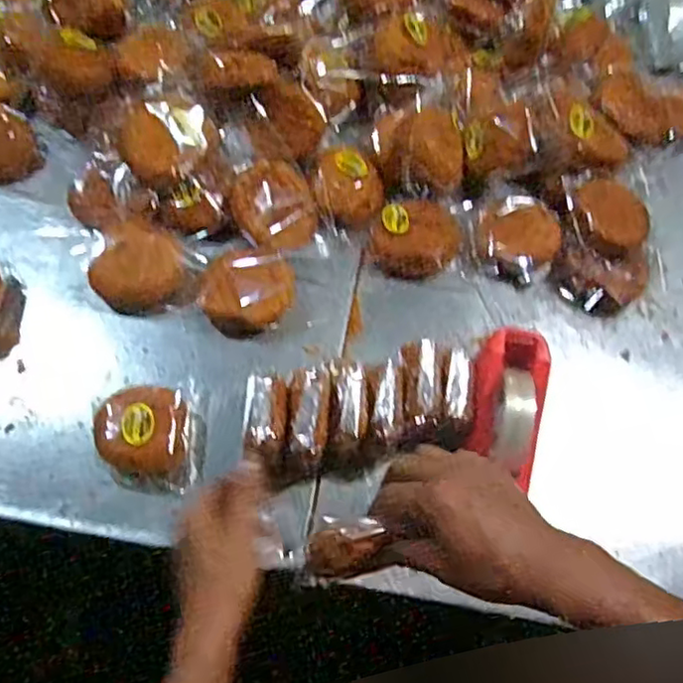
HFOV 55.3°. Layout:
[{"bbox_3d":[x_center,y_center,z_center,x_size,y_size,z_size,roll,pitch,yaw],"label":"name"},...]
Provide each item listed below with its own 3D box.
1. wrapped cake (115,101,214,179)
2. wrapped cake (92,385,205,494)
[{"bbox_3d":[-0.201,-0.234,0.755,0.108,0.047,0.087,-16,65,-11],"label":"wrapped cake"},{"bbox_3d":[-0.195,0.096,0.659,0.105,0.047,0.103,1,63,-3],"label":"wrapped cake"}]

